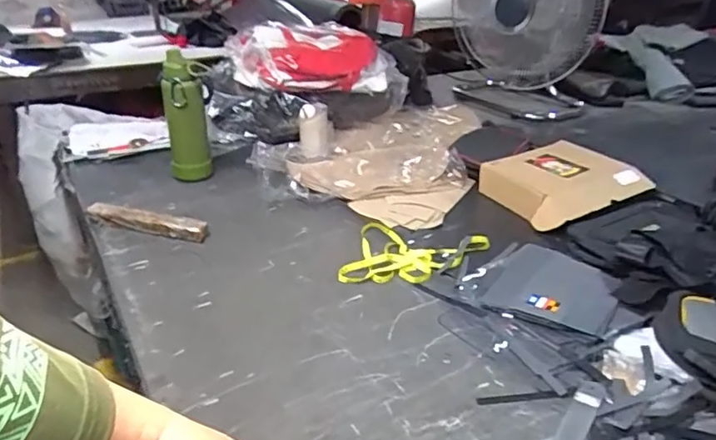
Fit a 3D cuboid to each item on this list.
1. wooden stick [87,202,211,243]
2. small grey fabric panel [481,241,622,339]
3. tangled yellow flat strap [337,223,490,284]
[{"bbox_3d":[-0.426,0.006,1.105,0.273,0.039,0.046,8,27,19],"label":"wooden stick"},{"bbox_3d":[0.325,0.110,0.904,0.180,0.024,0.217,15,30,31],"label":"small grey fabric panel"},{"bbox_3d":[0.109,0.061,1.021,0.241,0.020,0.210,6,26,14],"label":"tangled yellow flat strap"}]

